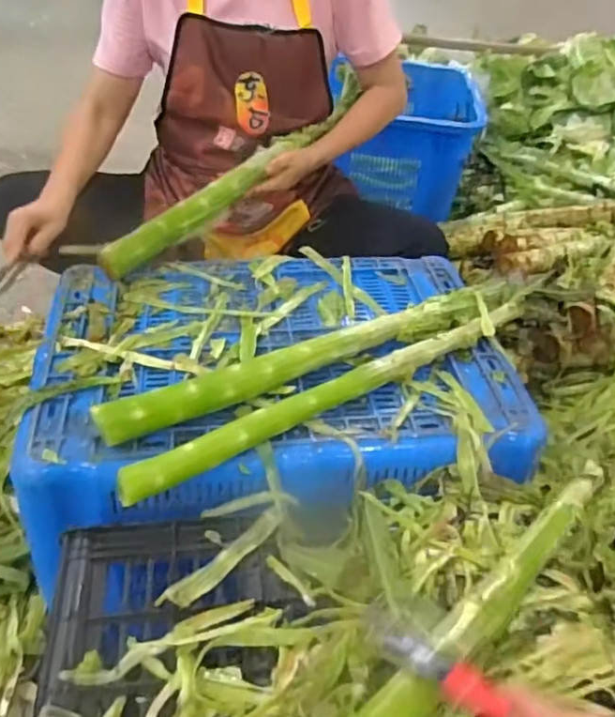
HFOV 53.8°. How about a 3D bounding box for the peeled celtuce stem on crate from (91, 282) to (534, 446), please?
[{"bbox_3d":[0.039,-0.017,0.727,0.576,0.041,0.048,-18,47,-24],"label":"peeled celtuce stem on crate"}]

